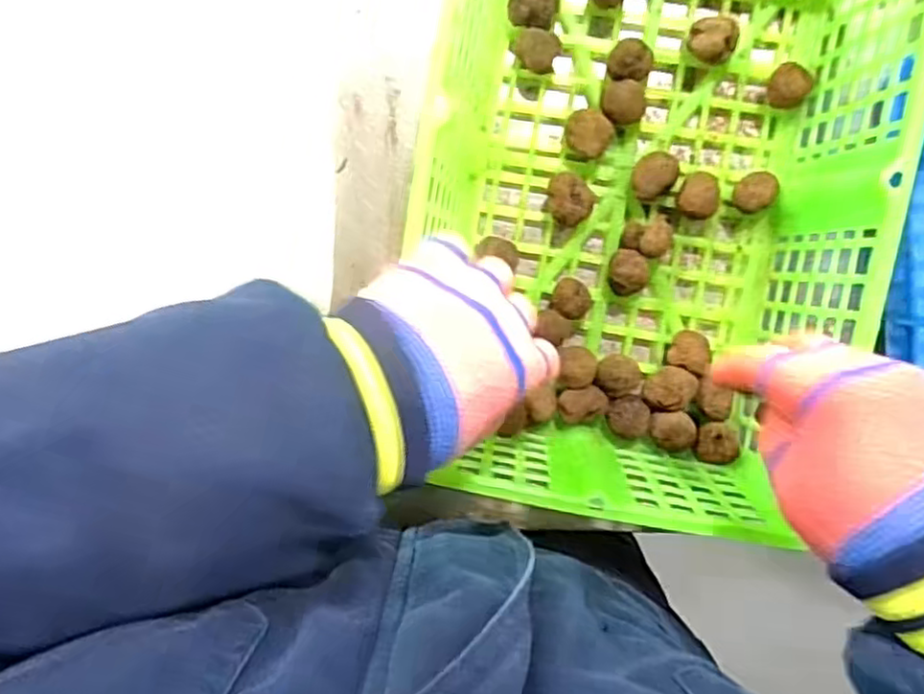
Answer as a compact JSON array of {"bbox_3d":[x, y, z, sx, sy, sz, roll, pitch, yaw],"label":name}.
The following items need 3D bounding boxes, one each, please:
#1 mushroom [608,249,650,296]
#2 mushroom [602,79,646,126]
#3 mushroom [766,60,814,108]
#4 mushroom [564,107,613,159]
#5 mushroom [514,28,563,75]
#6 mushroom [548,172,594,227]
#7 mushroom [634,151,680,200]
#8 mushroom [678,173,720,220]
[{"bbox_3d":[0.095,-0.043,0.399,0.021,0.024,0.026,-6,94,4],"label":"mushroom"},{"bbox_3d":[0.091,-0.138,0.391,0.024,0.018,0.022,-2,94,4],"label":"mushroom"},{"bbox_3d":[0.179,-0.143,0.380,0.021,0.022,0.022,0,95,4],"label":"mushroom"},{"bbox_3d":[0.071,-0.119,0.391,0.025,0.028,0.025,0,95,4],"label":"mushroom"},{"bbox_3d":[0.043,-0.167,0.394,0.026,0.020,0.023,10,95,3],"label":"mushroom"},{"bbox_3d":[0.061,-0.085,0.398,0.025,0.021,0.028,-41,91,6],"label":"mushroom"},{"bbox_3d":[0.108,-0.096,0.392,0.026,0.025,0.022,-35,91,6],"label":"mushroom"},{"bbox_3d":[0.134,-0.086,0.396,0.023,0.024,0.025,0,95,4],"label":"mushroom"}]

